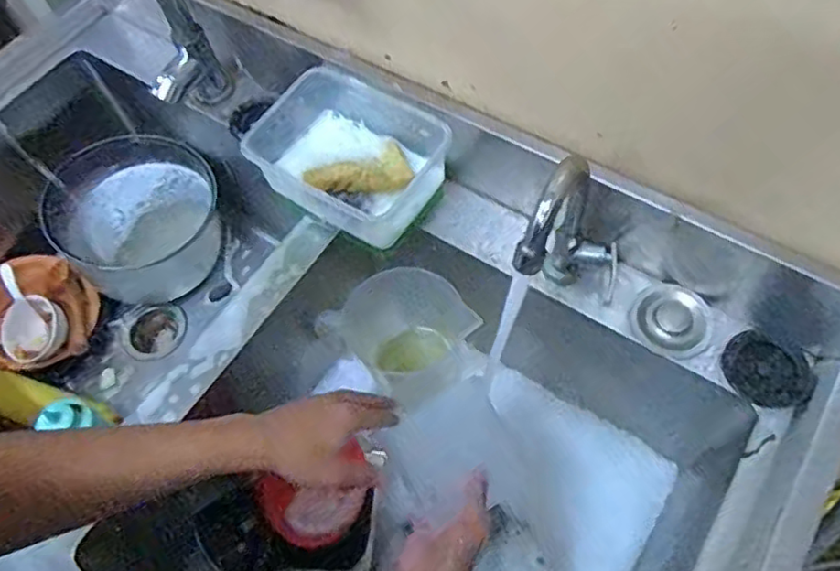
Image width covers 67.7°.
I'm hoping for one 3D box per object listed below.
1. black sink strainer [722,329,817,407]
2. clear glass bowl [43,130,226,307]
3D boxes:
[{"bbox_3d":[0.357,0.084,0.637,0.076,0.029,0.083,-2,62,3],"label":"black sink strainer"},{"bbox_3d":[-0.461,-0.113,1.045,0.245,0.144,0.256,-2,62,3],"label":"clear glass bowl"}]

